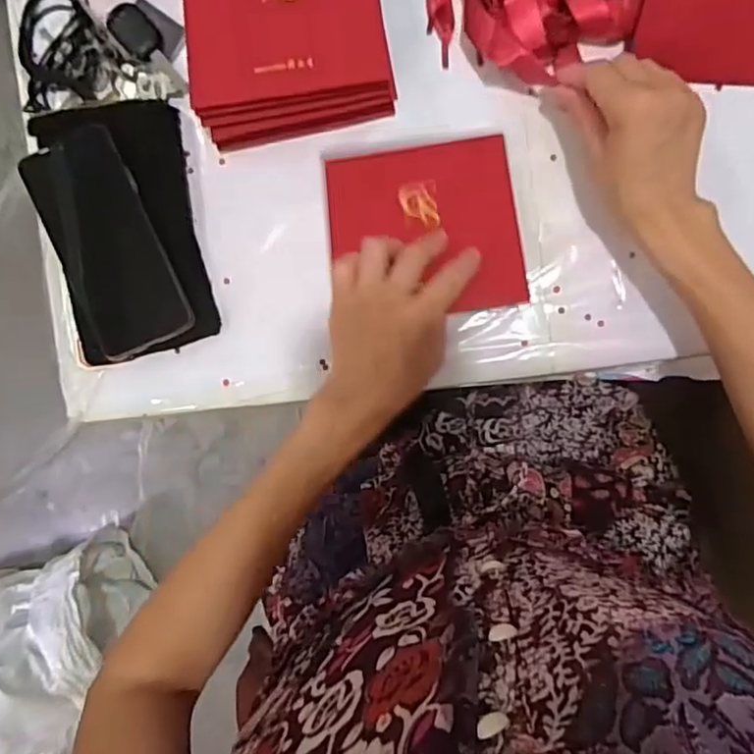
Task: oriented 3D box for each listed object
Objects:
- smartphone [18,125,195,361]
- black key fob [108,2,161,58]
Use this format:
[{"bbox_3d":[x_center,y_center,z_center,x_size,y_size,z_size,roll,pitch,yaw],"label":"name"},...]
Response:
[{"bbox_3d":[-0.207,-0.101,0.473,0.077,0.007,0.164,-23,96,4],"label":"smartphone"},{"bbox_3d":[-0.192,-0.273,0.484,0.031,0.014,0.041,-42,89,6],"label":"black key fob"}]

